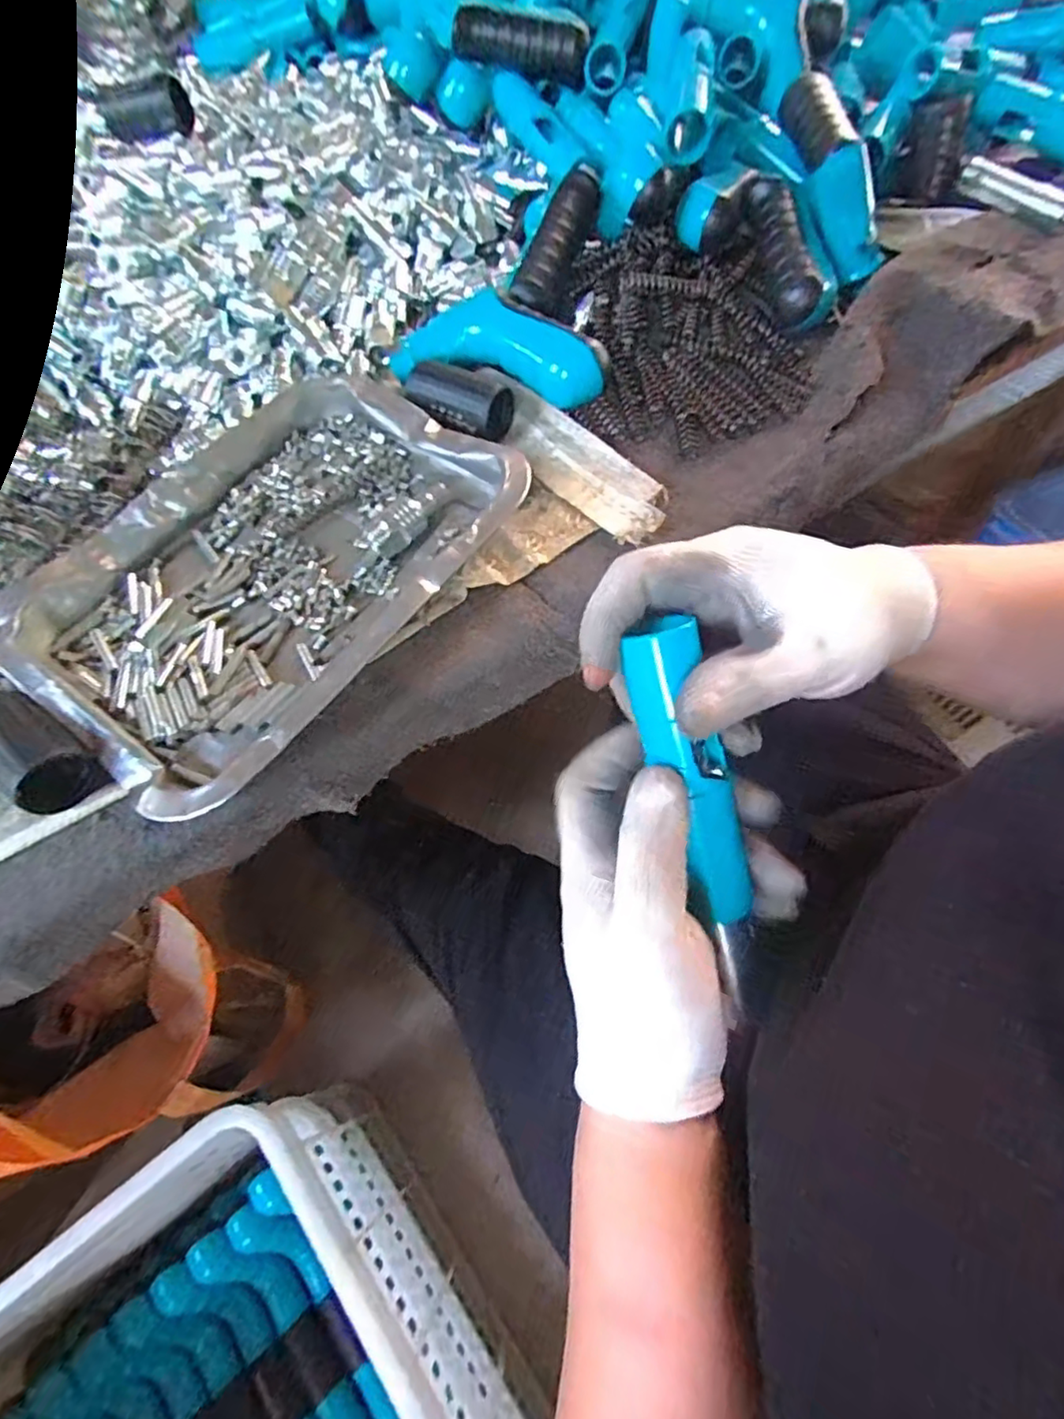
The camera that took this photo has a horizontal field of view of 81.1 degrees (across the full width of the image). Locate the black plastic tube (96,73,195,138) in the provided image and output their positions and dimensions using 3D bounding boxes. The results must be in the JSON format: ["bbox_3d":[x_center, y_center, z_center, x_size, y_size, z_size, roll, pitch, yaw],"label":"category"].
[{"bbox_3d":[-0.310,-0.476,0.492,0.071,0.029,0.031,6,64,5],"label":"black plastic tube"}]

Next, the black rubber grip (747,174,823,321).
[{"bbox_3d":[0.162,-0.303,0.408,0.025,0.024,0.099,-9,77,-1],"label":"black rubber grip"}]

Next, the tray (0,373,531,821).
[{"bbox_3d":[-0.145,-0.084,0.334,0.200,0.033,0.242,36,70,18],"label":"tray"}]

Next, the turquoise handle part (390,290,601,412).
[{"bbox_3d":[-0.018,-0.230,0.390,0.142,0.039,0.062,18,66,11],"label":"turquoise handle part"}]

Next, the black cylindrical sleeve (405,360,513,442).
[{"bbox_3d":[-0.045,-0.184,0.376,0.067,0.029,0.029,18,66,11],"label":"black cylindrical sleeve"}]

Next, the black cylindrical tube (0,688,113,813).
[{"bbox_3d":[-0.232,0.020,0.291,0.066,0.034,0.034,30,69,16],"label":"black cylindrical tube"}]

